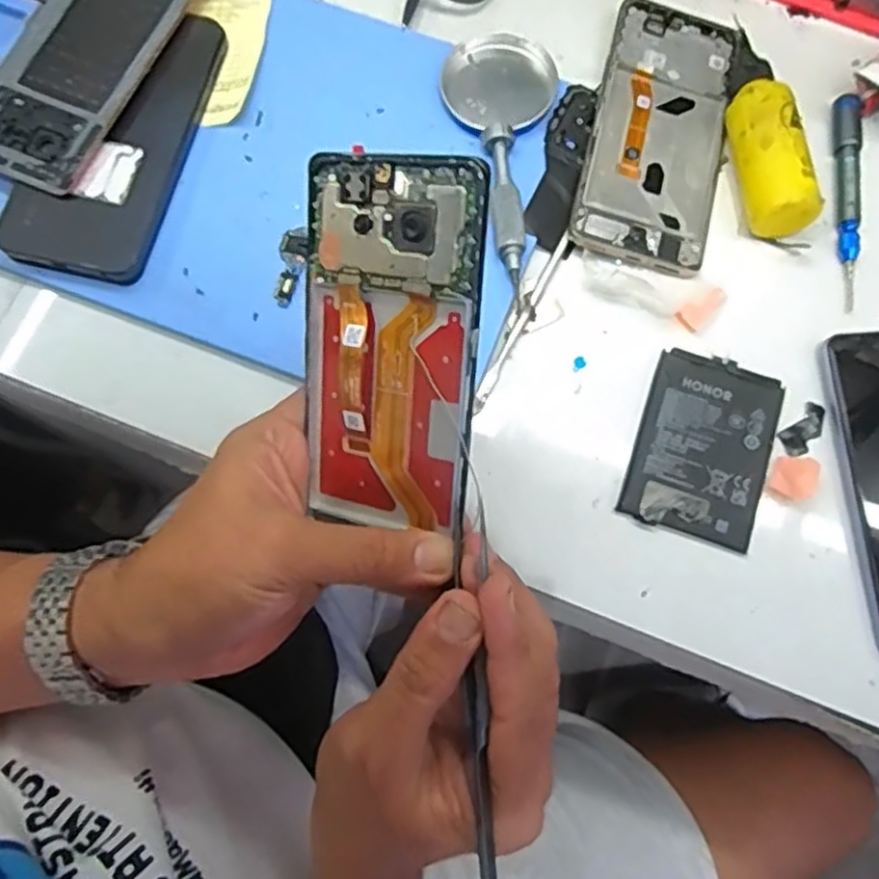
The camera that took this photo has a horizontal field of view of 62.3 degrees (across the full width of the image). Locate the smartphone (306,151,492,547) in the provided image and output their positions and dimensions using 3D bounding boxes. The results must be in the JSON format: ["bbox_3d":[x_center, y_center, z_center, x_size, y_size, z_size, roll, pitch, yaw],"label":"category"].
[{"bbox_3d":[-0.020,-0.034,0.279,0.073,0.009,0.139,11,110,26],"label":"smartphone"}]

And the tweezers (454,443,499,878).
[{"bbox_3d":[0.014,0.081,0.272,0.011,0.004,0.156,-2,81,-1],"label":"tweezers"}]

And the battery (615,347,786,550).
[{"bbox_3d":[0.135,0.003,0.369,0.065,0.007,0.094,20,78,4],"label":"battery"}]

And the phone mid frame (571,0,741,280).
[{"bbox_3d":[0.123,-0.173,0.408,0.072,0.014,0.165,14,78,2],"label":"phone mid frame"}]

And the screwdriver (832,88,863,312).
[{"bbox_3d":[0.225,-0.132,0.398,0.013,0.008,0.124,6,78,1],"label":"screwdriver"}]

